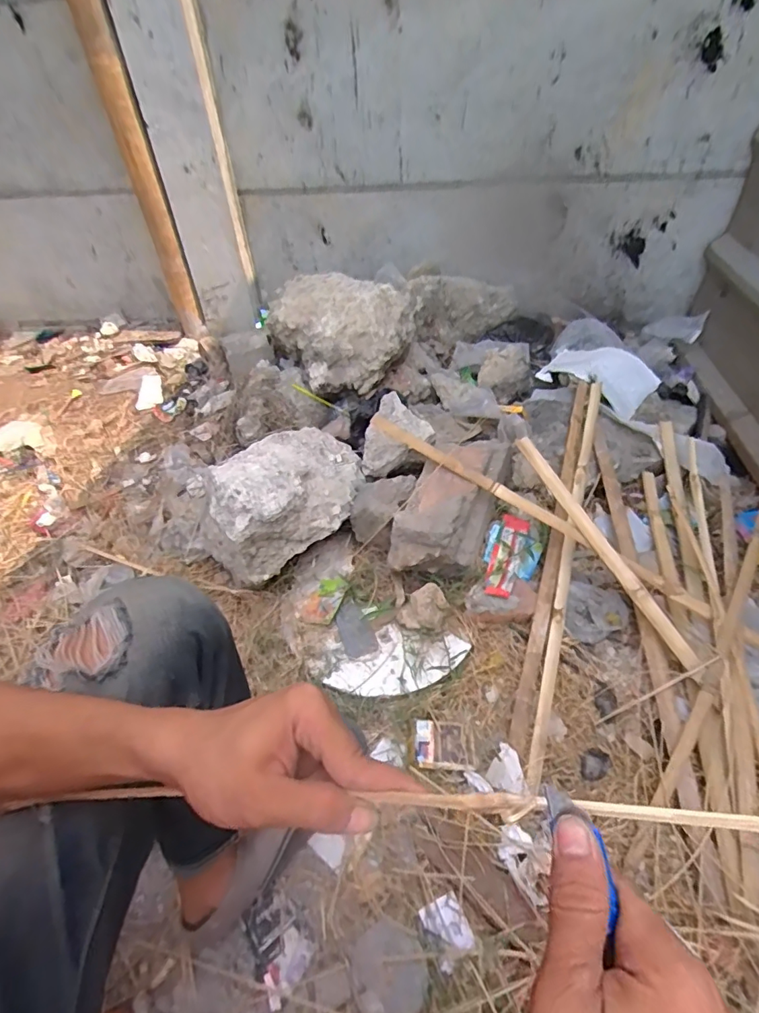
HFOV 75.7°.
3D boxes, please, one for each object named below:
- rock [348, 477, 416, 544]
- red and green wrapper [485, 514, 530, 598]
[{"bbox_3d":[0.005,-0.004,1.003,0.100,0.089,0.145,20,51,22],"label":"rock"},{"bbox_3d":[0.250,0.101,0.972,0.054,0.025,0.203,15,50,19],"label":"red and green wrapper"}]

